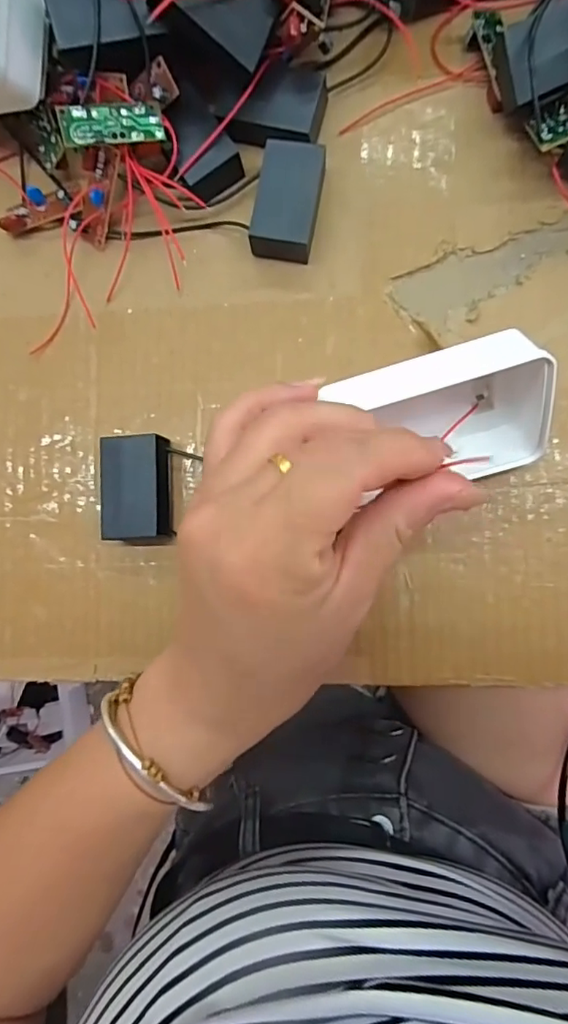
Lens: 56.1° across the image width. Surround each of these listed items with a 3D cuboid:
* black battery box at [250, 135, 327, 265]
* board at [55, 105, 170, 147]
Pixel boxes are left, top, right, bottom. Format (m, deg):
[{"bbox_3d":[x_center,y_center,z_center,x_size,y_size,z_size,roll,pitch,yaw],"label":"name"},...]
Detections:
[{"bbox_3d":[0.003,-0.147,0.252,0.028,0.021,0.047,13,88,8],"label":"black battery box"},{"bbox_3d":[-0.076,-0.173,0.239,0.045,0.005,0.016,-13,84,-15],"label":"board"}]

